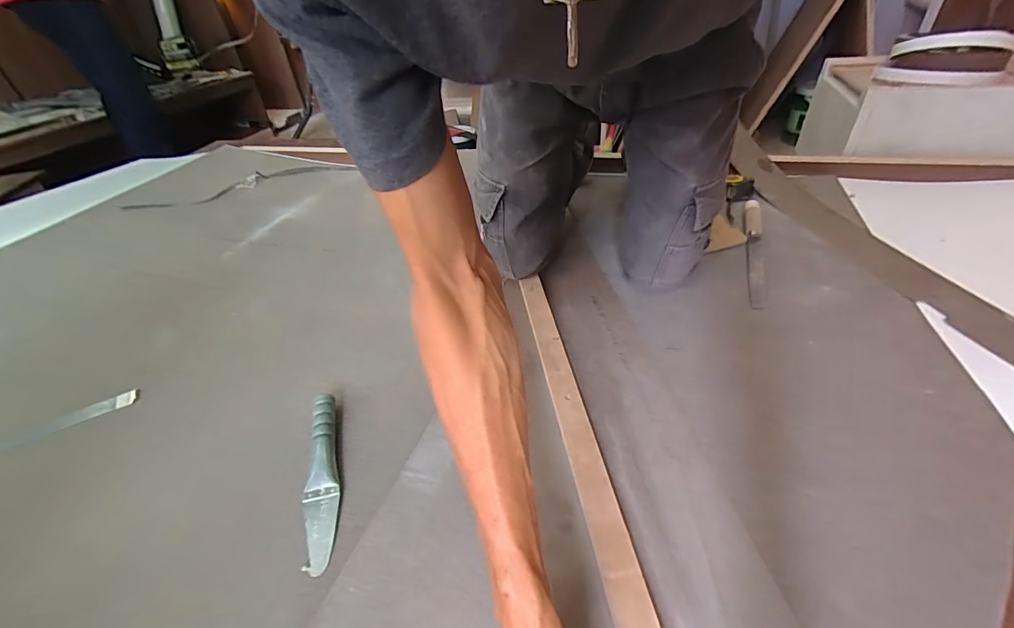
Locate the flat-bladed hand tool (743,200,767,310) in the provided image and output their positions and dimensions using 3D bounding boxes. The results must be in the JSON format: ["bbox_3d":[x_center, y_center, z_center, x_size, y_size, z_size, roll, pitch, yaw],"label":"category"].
[{"bbox_3d":[0.437,-0.119,0.755,0.026,0.017,0.332,10,41,19],"label":"flat-bladed hand tool"}]

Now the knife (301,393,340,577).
[{"bbox_3d":[-0.202,0.171,0.469,0.031,0.029,0.201,-11,39,-6],"label":"knife"}]

